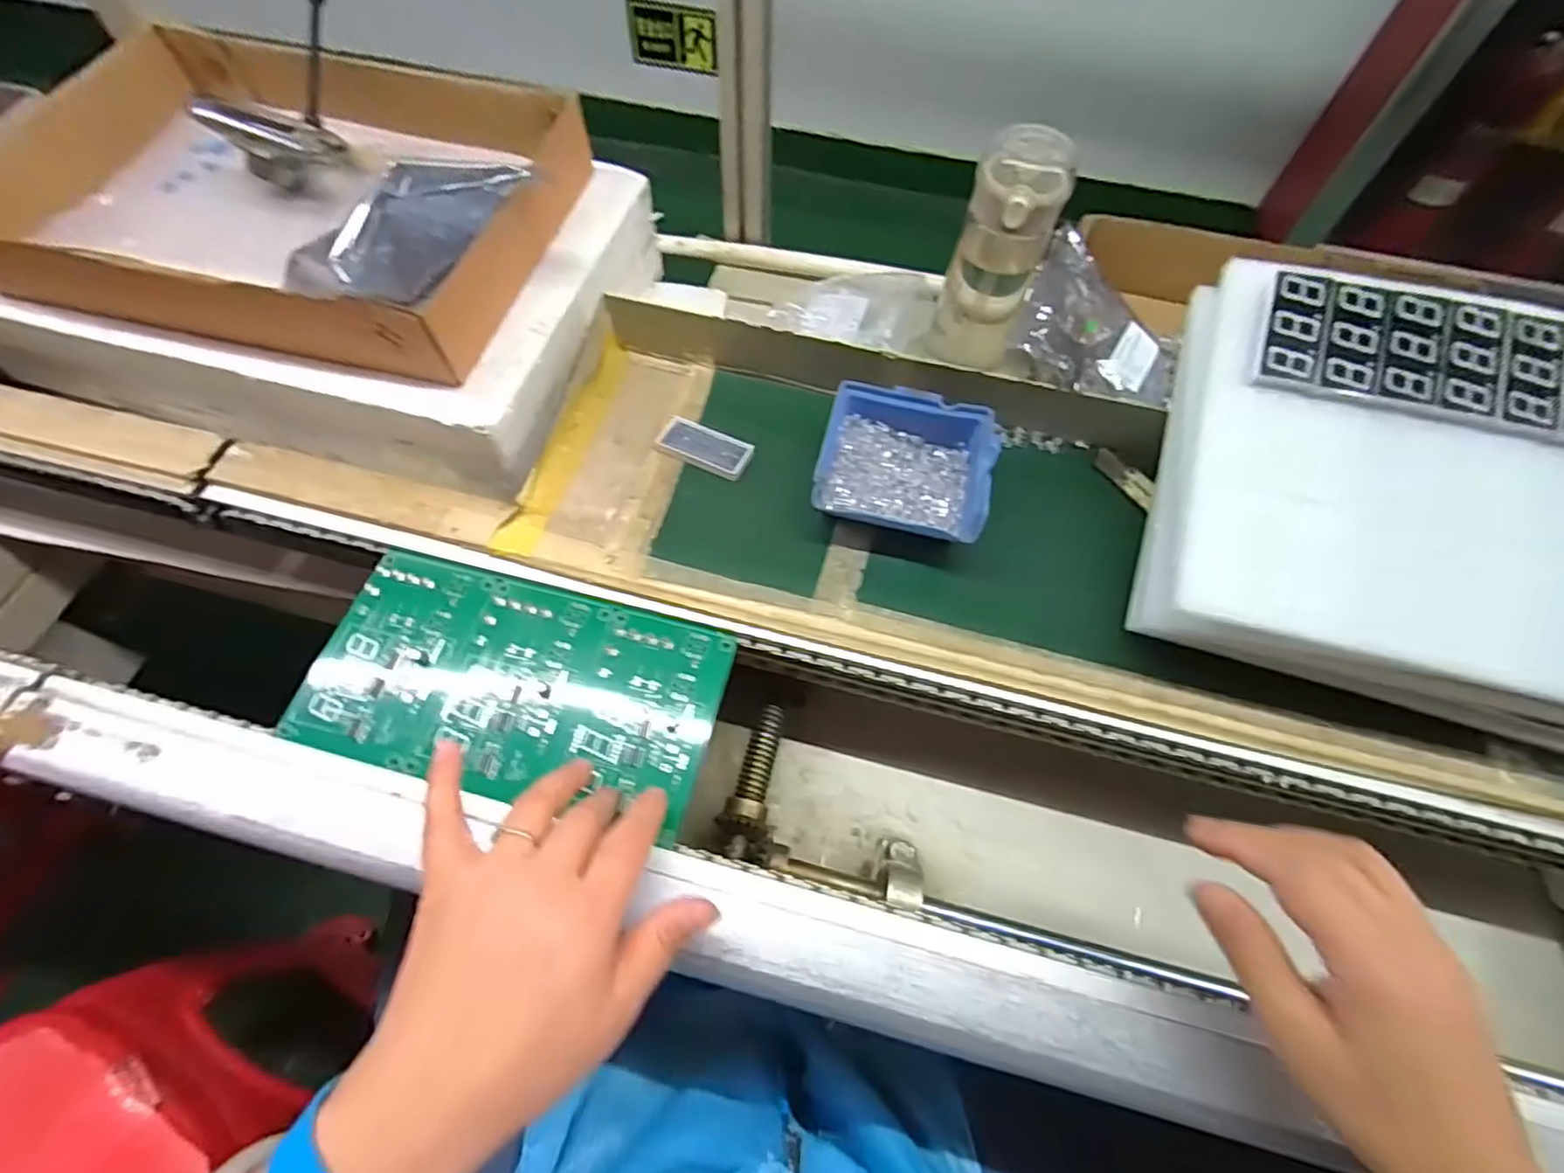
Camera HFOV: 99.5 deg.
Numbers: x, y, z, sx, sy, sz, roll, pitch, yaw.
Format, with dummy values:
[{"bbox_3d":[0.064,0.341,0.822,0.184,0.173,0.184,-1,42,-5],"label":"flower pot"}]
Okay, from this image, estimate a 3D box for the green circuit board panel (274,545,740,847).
[{"bbox_3d":[-0.150,0.055,0.379,0.227,0.006,0.118,10,62,3],"label":"green circuit board panel"}]

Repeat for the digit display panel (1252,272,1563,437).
[{"bbox_3d":[0.371,-0.116,0.339,0.234,0.007,0.070,11,83,3],"label":"digit display panel"}]

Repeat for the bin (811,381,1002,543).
[{"bbox_3d":[0.077,-0.077,0.417,0.101,0.036,0.093,13,63,5],"label":"bin"}]

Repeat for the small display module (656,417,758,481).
[{"bbox_3d":[-0.052,-0.094,0.446,0.063,0.006,0.029,24,64,10],"label":"small display module"}]

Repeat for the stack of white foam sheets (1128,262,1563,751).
[{"bbox_3d":[0.352,-0.038,0.347,0.277,0.041,0.203,12,87,9],"label":"stack of white foam sheets"}]

